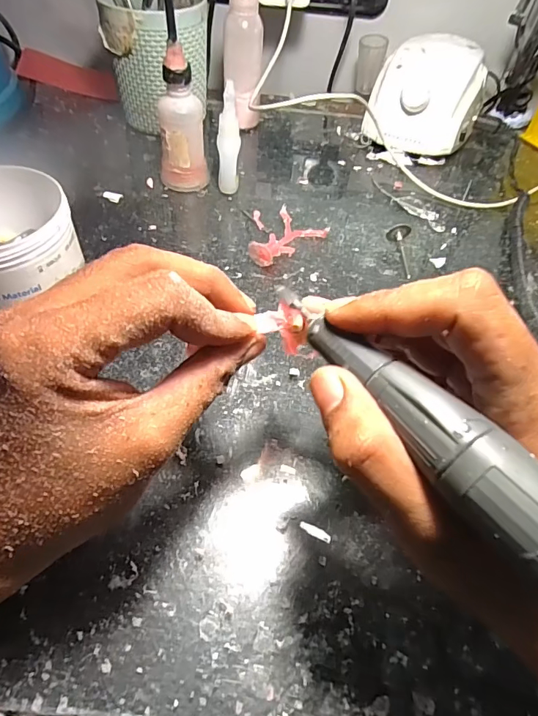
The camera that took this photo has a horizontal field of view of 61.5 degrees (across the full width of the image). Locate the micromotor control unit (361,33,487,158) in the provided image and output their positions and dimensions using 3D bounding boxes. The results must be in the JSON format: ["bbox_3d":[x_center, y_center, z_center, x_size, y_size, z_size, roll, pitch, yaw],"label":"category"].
[{"bbox_3d":[0.166,-0.271,0.473,0.107,0.080,0.124,21,54,11],"label":"micromotor control unit"}]

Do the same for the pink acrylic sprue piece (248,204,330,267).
[{"bbox_3d":[0.016,-0.097,0.368,0.063,0.017,0.067,9,53,2],"label":"pink acrylic sprue piece"}]

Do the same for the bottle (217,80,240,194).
[{"bbox_3d":[-0.034,-0.183,0.384,0.018,0.086,0.017,5,53,-2],"label":"bottle"}]

